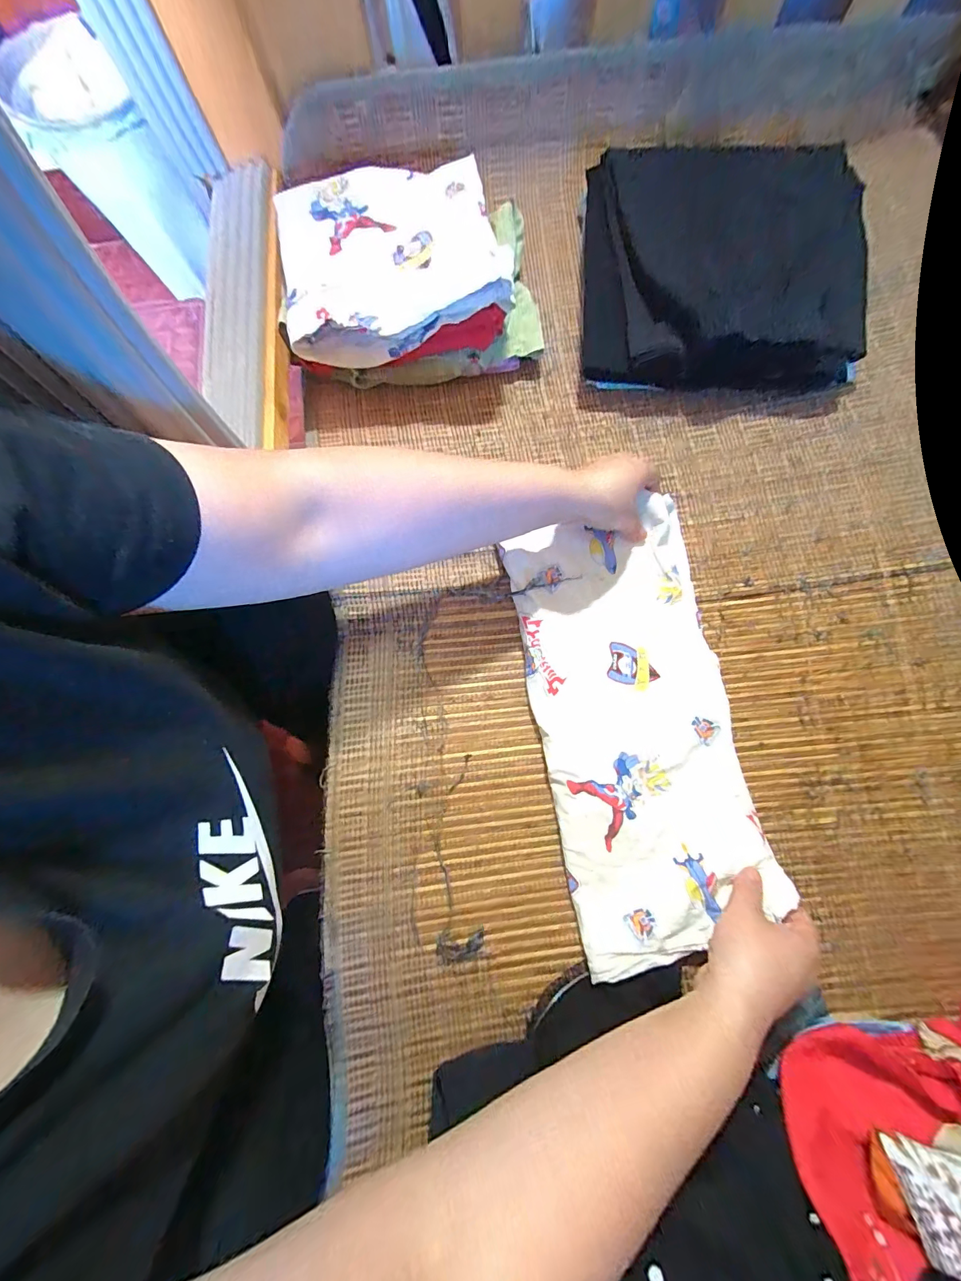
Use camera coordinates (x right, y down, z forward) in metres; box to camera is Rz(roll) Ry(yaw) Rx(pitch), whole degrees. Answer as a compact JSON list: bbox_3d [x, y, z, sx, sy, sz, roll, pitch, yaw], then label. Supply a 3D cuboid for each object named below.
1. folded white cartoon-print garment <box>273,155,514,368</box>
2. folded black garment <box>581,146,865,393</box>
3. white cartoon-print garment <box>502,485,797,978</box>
[{"bbox_3d":[-0.087,-0.361,0.396,0.197,0.046,0.182,-15,79,0],"label":"folded white cartoon-print garment"},{"bbox_3d":[0.242,-0.377,0.436,0.266,0.087,0.232,5,78,1],"label":"folded black garment"},{"bbox_3d":[0.138,0.071,0.378,0.174,0.027,0.379,-8,79,-1],"label":"white cartoon-print garment"}]

